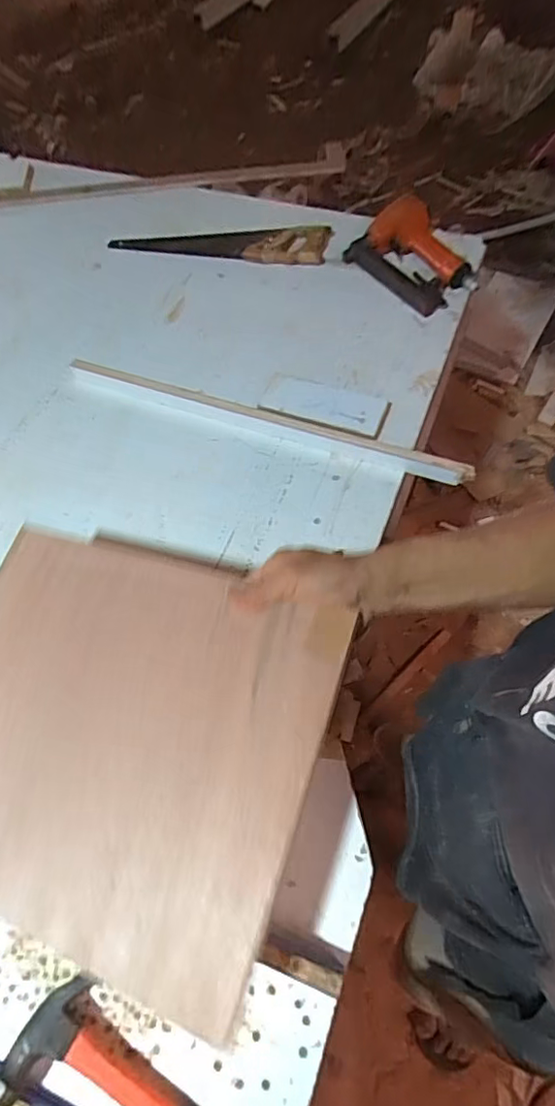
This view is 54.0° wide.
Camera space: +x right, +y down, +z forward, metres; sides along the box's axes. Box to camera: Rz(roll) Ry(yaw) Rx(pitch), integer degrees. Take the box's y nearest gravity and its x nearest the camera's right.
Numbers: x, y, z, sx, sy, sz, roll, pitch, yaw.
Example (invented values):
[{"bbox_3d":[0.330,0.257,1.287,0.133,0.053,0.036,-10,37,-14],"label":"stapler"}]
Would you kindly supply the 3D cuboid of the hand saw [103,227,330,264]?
[{"bbox_3d":[-0.108,-0.556,0.972,0.400,0.031,0.088,8,62,9],"label":"hand saw"}]

